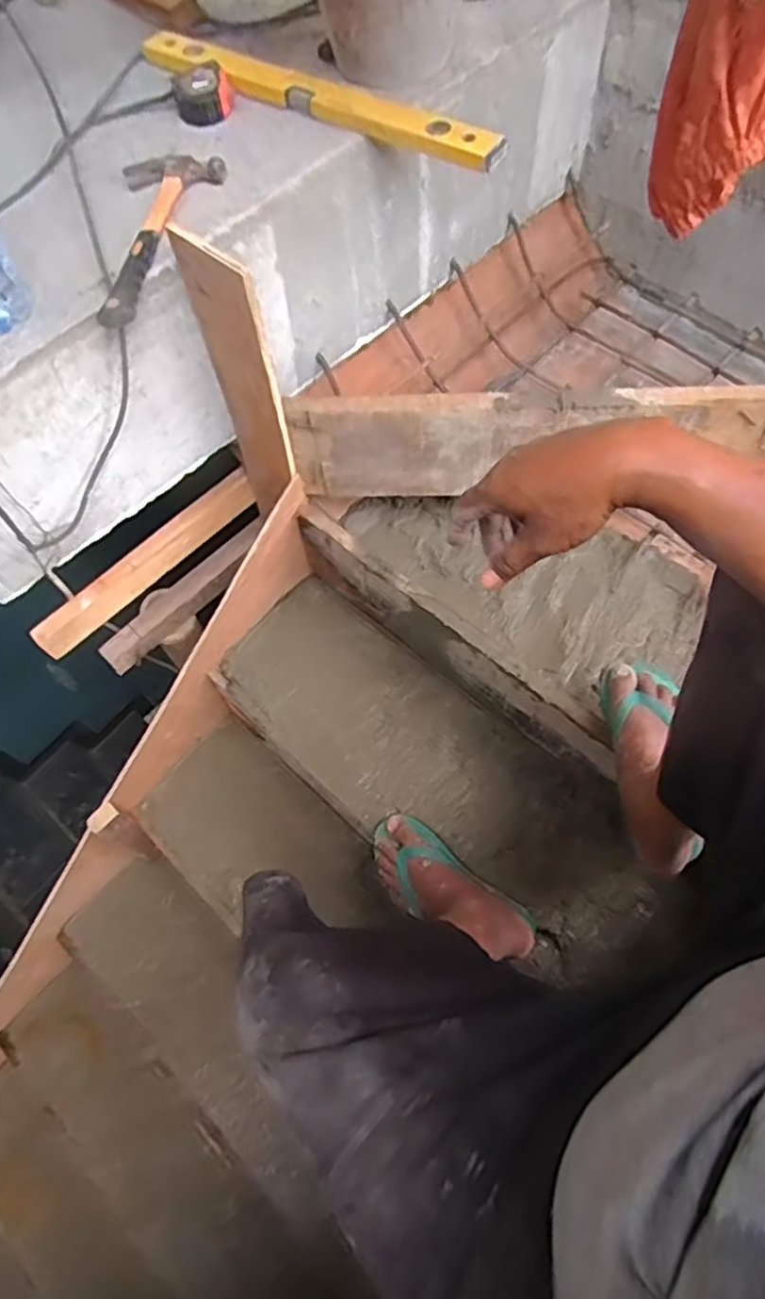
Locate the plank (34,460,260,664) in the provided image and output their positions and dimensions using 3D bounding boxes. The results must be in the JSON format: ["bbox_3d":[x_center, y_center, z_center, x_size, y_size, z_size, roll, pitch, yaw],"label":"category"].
[{"bbox_3d":[-0.388,-0.152,1.155,0.027,0.079,0.431,29,62,37],"label":"plank"}]

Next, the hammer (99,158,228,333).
[{"bbox_3d":[-0.281,-0.499,0.840,0.126,0.035,0.294,4,65,6],"label":"hammer"}]

